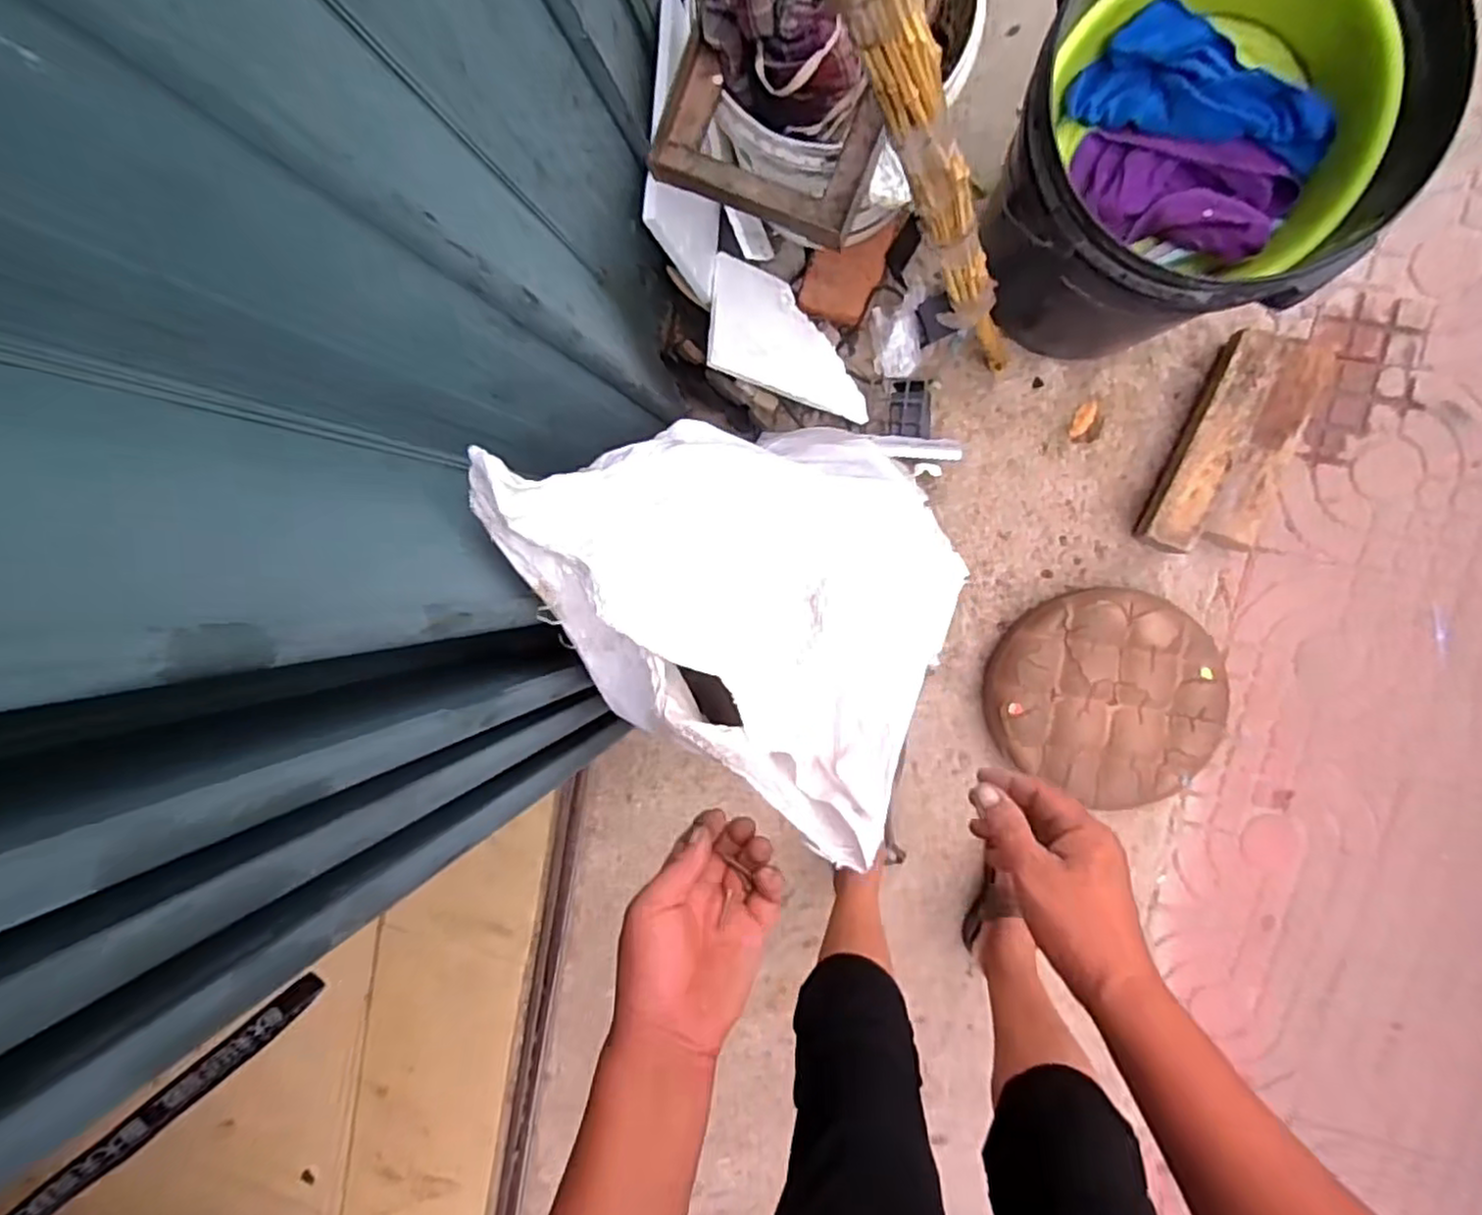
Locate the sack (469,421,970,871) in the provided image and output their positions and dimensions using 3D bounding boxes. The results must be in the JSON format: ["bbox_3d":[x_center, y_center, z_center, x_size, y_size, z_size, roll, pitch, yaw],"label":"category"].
[{"bbox_3d":[-0.009,-0.013,0.561,0.374,0.226,0.279,10,97,10],"label":"sack"}]

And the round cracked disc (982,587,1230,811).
[{"bbox_3d":[0.540,0.128,1.046,0.315,0.070,0.292,1,95,11],"label":"round cracked disc"}]

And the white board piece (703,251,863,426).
[{"bbox_3d":[0.075,-0.389,1.028,0.264,0.011,0.168,13,79,-27],"label":"white board piece"}]

